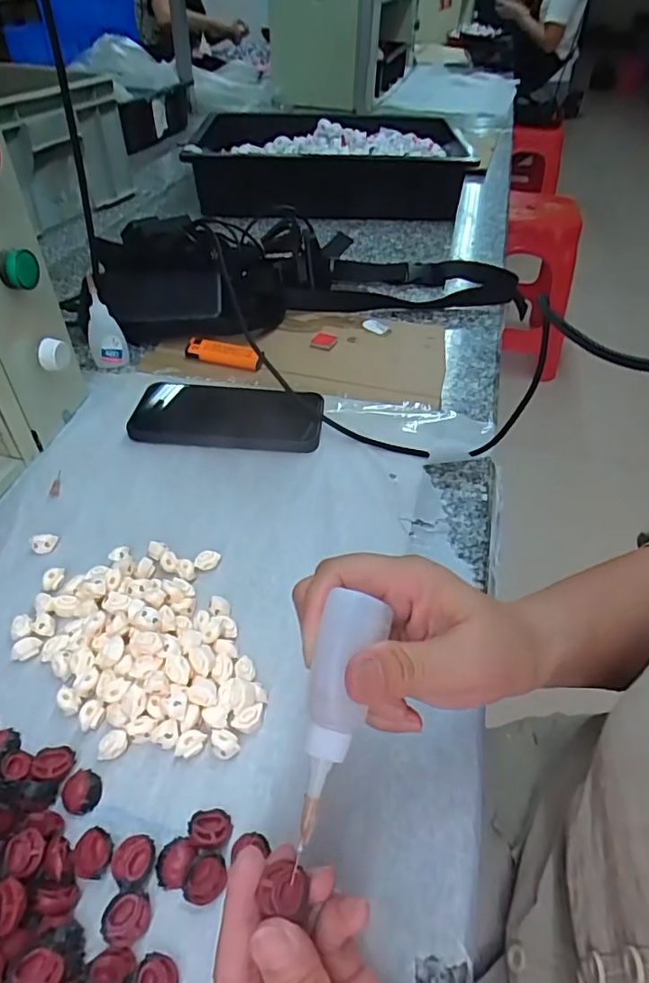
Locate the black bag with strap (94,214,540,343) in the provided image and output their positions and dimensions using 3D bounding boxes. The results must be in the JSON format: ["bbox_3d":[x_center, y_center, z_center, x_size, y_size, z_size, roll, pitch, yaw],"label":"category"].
[{"bbox_3d":[-0.007,-0.265,0.659,0.480,0.074,0.188,-8,46,-12],"label":"black bag with strap"}]

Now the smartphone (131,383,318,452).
[{"bbox_3d":[-0.084,-0.068,0.493,0.161,0.016,0.076,4,45,1],"label":"smartphone"}]

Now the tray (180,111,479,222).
[{"bbox_3d":[0.006,-0.566,0.947,0.438,0.091,0.285,3,45,1],"label":"tray"}]

